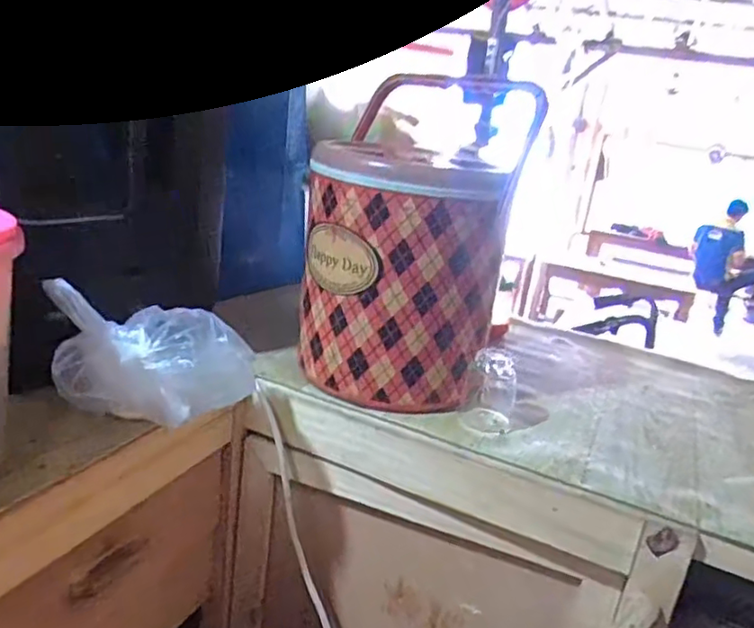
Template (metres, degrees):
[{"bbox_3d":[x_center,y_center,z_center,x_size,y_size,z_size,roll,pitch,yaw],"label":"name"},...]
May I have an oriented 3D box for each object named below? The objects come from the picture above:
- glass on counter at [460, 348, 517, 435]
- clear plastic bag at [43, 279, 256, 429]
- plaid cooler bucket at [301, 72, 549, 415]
[{"bbox_3d":[0.145,0.104,0.812,0.064,0.101,0.055,14,22,17],"label":"glass on counter"},{"bbox_3d":[-0.241,0.050,0.700,0.219,0.119,0.113,0,22,-19],"label":"clear plastic bag"},{"bbox_3d":[0.036,-0.052,0.845,0.196,0.351,0.212,-12,28,-42],"label":"plaid cooler bucket"}]

